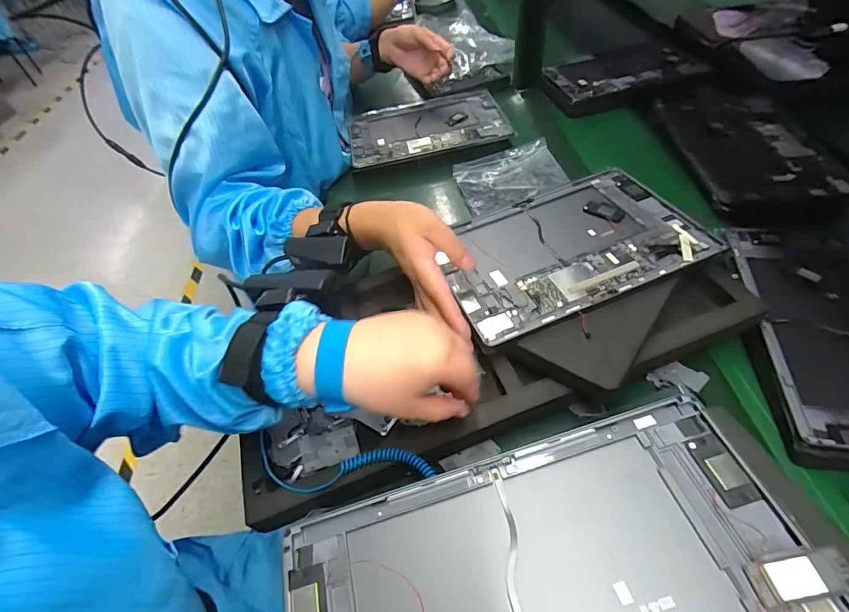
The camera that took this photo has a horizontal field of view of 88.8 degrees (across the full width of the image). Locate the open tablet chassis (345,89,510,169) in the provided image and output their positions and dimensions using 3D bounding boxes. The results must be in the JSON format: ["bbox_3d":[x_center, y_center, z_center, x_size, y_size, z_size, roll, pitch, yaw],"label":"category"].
[{"bbox_3d":[0.000,-0.302,0.730,0.255,0.014,0.167,-10,48,3],"label":"open tablet chassis"}]

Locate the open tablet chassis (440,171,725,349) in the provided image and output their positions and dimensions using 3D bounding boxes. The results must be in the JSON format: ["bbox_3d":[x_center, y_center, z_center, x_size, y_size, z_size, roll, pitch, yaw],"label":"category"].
[{"bbox_3d":[0.144,-0.062,0.447,0.249,0.012,0.162,-20,46,-7],"label":"open tablet chassis"}]

